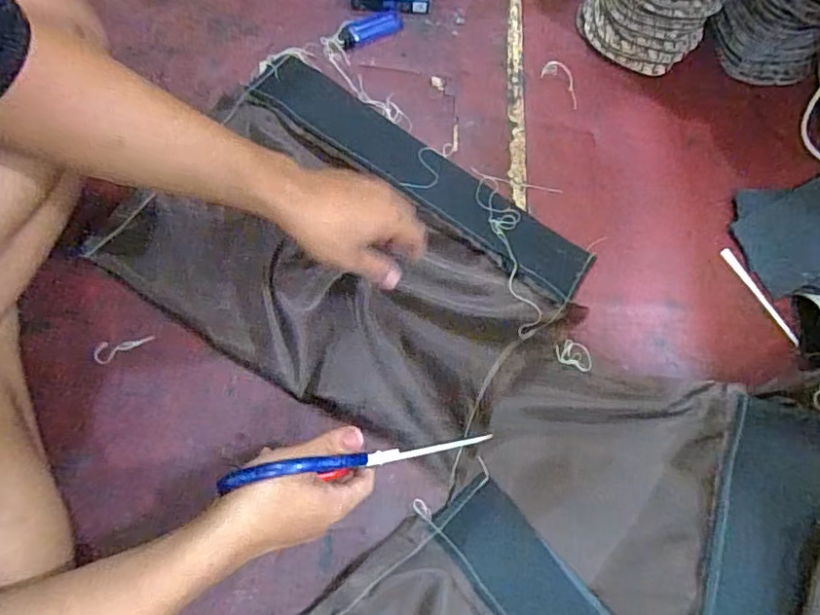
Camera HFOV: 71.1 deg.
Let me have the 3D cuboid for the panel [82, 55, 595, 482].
[{"bbox_3d":[-0.058,-0.058,0.580,0.401,0.036,0.299,33,74,8],"label":"panel"}]

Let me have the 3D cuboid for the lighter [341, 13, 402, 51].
[{"bbox_3d":[-0.043,-0.315,0.652,0.076,0.011,0.024,-28,76,-10],"label":"lighter"}]

